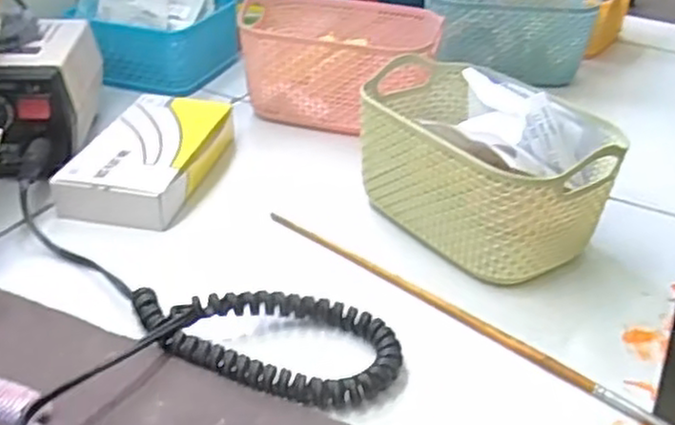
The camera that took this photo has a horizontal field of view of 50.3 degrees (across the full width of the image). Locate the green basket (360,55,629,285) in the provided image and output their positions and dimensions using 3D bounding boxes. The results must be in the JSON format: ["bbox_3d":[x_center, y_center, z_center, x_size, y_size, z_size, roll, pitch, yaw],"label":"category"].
[{"bbox_3d":[0.094,-0.031,0.485,0.168,0.088,0.120,27,40,35],"label":"green basket"}]

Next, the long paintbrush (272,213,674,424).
[{"bbox_3d":[0.061,0.055,0.420,0.272,0.006,0.011,25,39,32],"label":"long paintbrush"}]

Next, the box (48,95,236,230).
[{"bbox_3d":[-0.134,-0.042,0.532,0.084,0.026,0.156,8,32,9],"label":"box"}]

